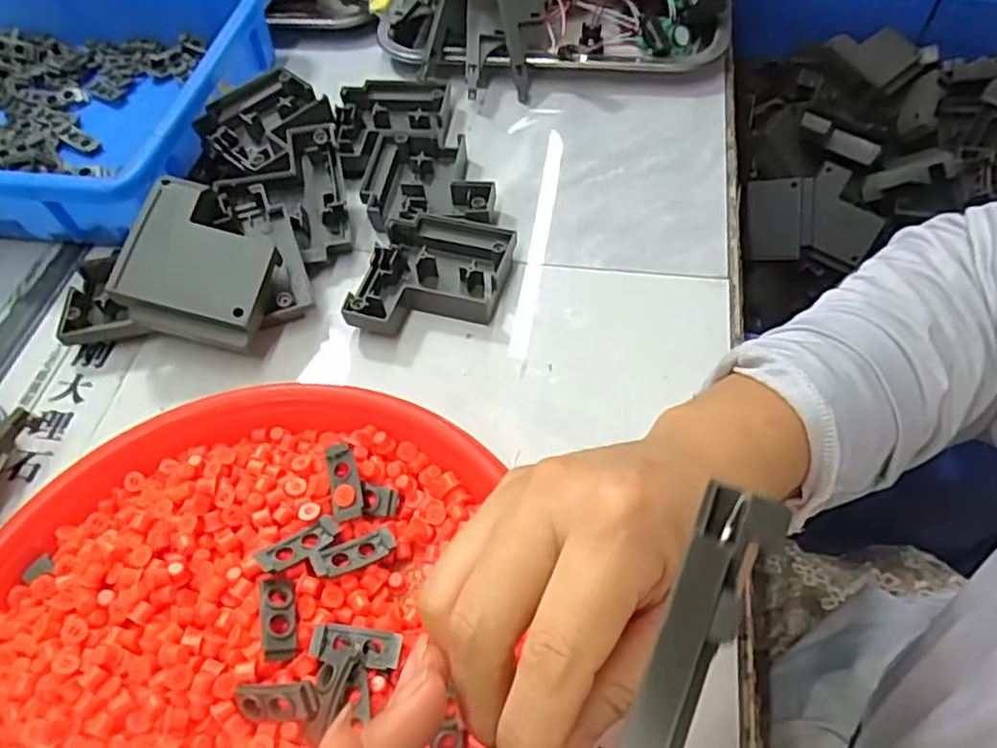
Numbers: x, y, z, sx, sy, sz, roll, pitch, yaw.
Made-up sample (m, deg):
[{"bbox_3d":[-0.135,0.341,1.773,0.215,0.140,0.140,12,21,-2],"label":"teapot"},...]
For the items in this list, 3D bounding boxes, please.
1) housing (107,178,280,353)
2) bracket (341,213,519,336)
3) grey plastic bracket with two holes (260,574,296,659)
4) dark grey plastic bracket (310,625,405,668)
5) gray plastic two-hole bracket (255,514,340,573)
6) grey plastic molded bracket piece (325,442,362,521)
[{"bbox_3d":[-0.158,-0.059,0.369,0.072,0.020,0.080,14,72,-5],"label":"housing"},{"bbox_3d":[-0.037,-0.055,0.393,0.077,0.019,0.078,11,57,11],"label":"bracket"},{"bbox_3d":[-0.087,0.095,0.272,0.012,0.006,0.035,-14,56,-6],"label":"grey plastic bracket with two holes"},{"bbox_3d":[-0.055,0.104,0.266,0.034,0.004,0.015,5,56,7],"label":"dark grey plastic bracket"},{"bbox_3d":[-0.083,0.071,0.288,0.034,0.004,0.013,-28,57,-31],"label":"gray plastic two-hole bracket"},{"bbox_3d":[-0.069,0.047,0.305,0.012,0.009,0.034,-14,56,-6],"label":"grey plastic molded bracket piece"}]

